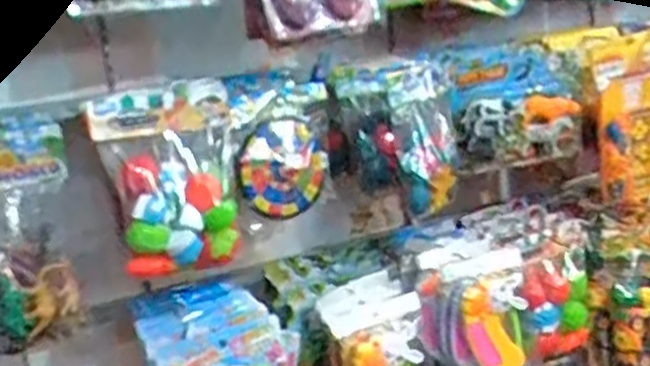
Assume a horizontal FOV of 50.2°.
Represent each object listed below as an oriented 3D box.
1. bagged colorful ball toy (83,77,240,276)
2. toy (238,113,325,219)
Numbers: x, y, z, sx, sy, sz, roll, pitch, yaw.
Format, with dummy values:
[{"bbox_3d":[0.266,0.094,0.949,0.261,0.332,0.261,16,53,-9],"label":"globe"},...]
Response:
[{"bbox_3d":[-0.232,-0.009,1.048,0.194,0.270,0.079,-8,12,-7],"label":"bagged colorful ball toy"},{"bbox_3d":[-0.069,-0.022,1.156,0.156,0.165,0.026,3,12,-33],"label":"toy"}]

